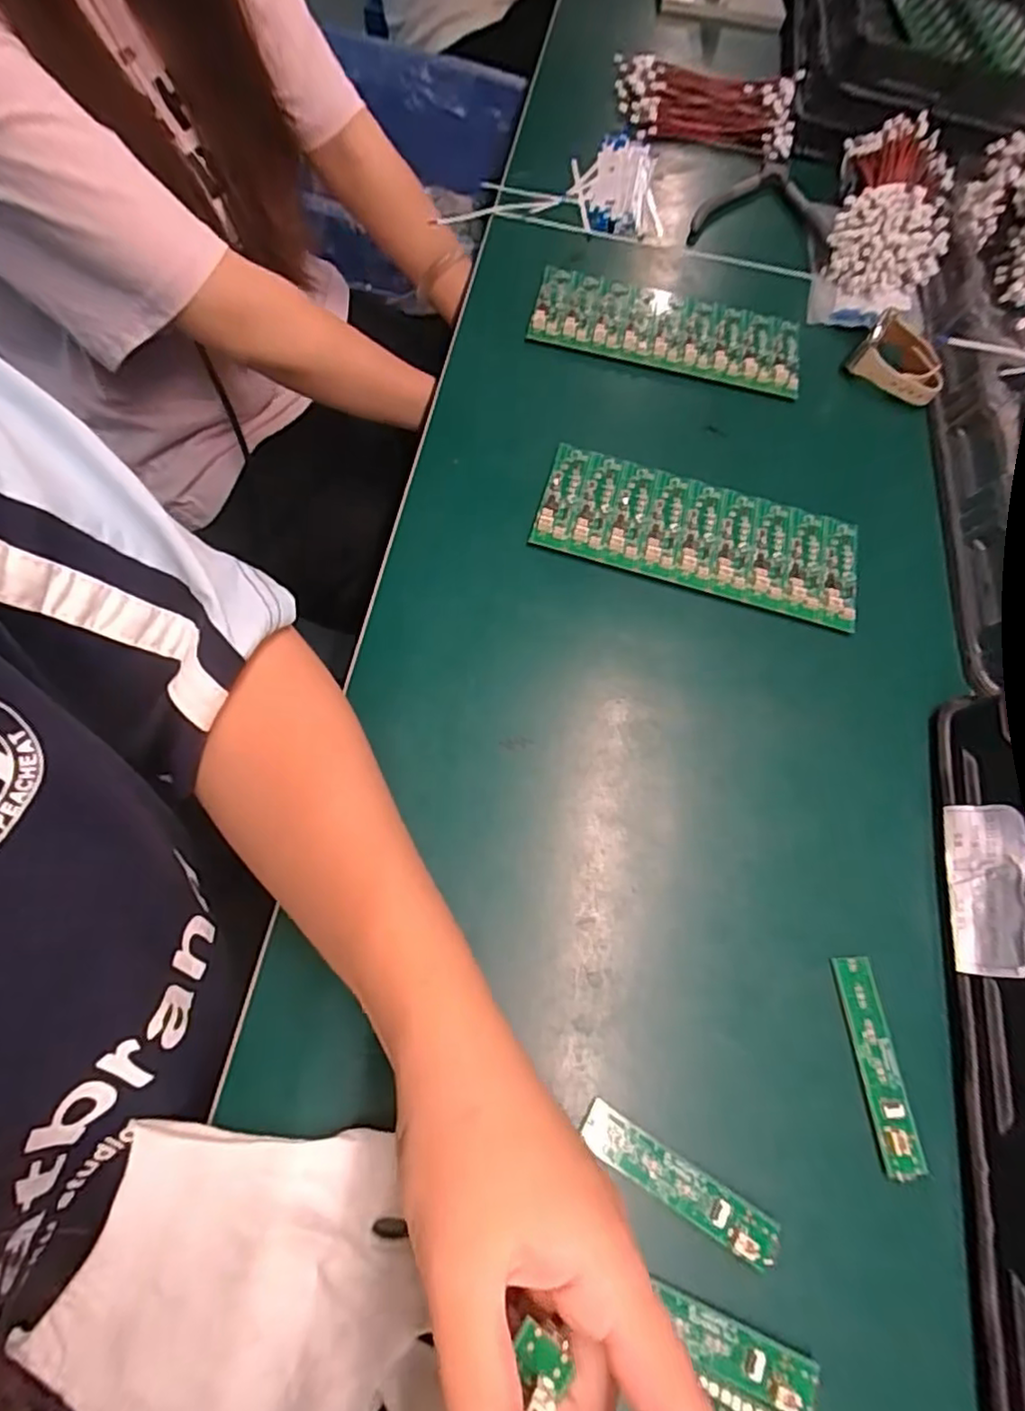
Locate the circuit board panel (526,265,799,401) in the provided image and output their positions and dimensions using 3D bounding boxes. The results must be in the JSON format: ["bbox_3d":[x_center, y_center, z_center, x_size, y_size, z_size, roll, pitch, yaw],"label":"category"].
[{"bbox_3d":[0.111,-0.273,0.459,0.190,0.010,0.079,13,65,2],"label":"circuit board panel"}]

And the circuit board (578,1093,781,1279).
[{"bbox_3d":[0.065,0.190,0.251,0.082,0.009,0.019,30,67,10],"label":"circuit board"}]

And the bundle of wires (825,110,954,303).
[{"bbox_3d":[0.303,-0.399,0.508,0.088,0.050,0.170,20,65,6],"label":"bundle of wires"}]

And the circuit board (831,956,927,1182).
[{"bbox_3d":[0.160,0.154,0.276,0.018,0.007,0.083,-2,65,-5],"label":"circuit board"}]

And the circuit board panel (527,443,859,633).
[{"bbox_3d":[0.113,-0.105,0.385,0.191,0.007,0.082,16,65,4],"label":"circuit board panel"}]

